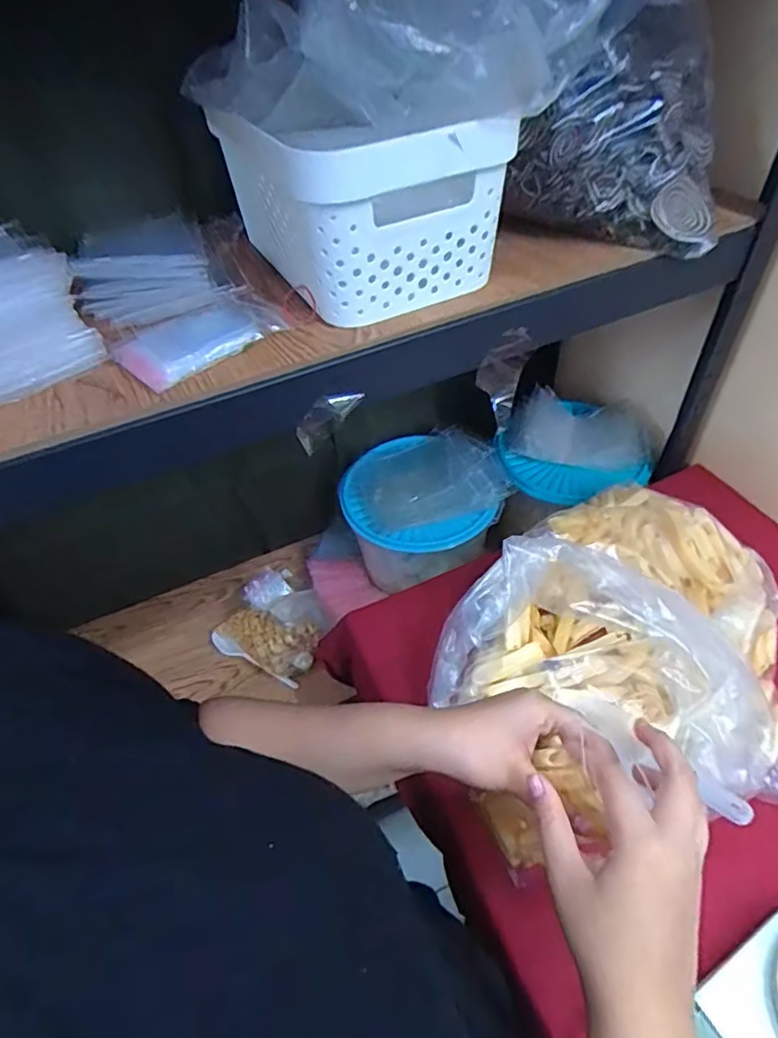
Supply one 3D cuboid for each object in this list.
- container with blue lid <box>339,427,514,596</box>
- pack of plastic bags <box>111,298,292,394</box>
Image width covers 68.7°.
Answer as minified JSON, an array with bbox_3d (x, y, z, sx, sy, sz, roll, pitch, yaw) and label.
[{"bbox_3d":[0.041,-0.024,0.774,0.196,0.120,0.188,-15,49,-8],"label":"container with blue lid"},{"bbox_3d":[-0.143,-0.141,0.432,0.079,0.013,0.121,35,60,30],"label":"pack of plastic bags"}]

